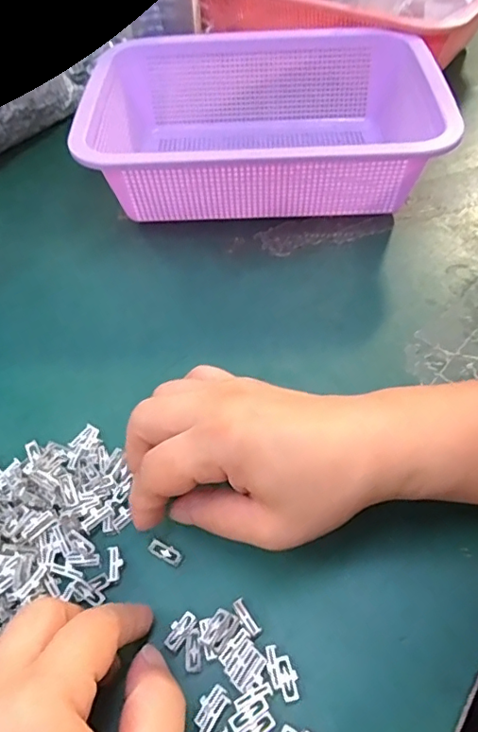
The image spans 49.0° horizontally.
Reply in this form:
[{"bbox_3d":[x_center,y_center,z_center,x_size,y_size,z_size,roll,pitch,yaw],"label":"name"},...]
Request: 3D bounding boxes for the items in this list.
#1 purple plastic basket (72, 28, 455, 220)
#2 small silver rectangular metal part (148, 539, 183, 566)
[{"bbox_3d":[0.018,-0.190,0.420,0.256,0.078,0.181,0,53,2],"label":"purple plastic basket"},{"bbox_3d":[-0.035,0.090,0.252,0.017,0.004,0.007,22,56,17],"label":"small silver rectangular metal part"}]

